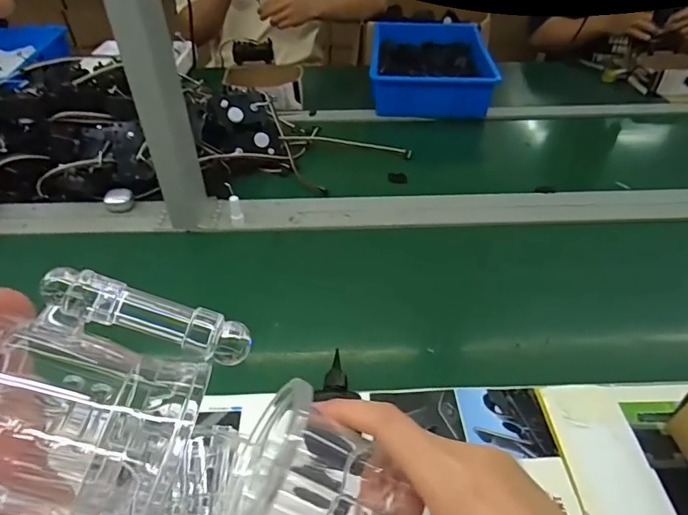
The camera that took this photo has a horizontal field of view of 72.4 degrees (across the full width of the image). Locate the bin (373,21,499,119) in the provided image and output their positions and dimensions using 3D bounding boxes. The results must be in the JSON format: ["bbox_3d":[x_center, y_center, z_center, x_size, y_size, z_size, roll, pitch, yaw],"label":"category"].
[{"bbox_3d":[0.206,-0.480,1.178,0.272,0.091,0.399,2,42,2],"label":"bin"}]

